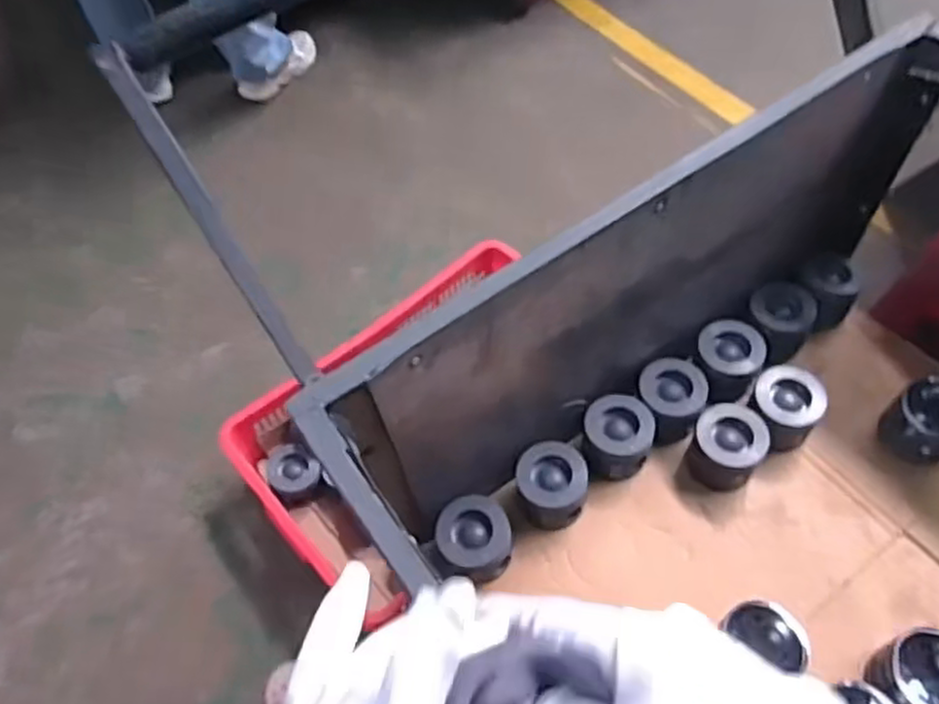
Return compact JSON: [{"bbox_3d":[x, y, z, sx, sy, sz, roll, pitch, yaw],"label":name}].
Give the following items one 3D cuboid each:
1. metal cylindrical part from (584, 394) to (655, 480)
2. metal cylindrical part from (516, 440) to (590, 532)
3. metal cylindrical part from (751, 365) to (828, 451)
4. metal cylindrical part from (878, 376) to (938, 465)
[{"bbox_3d":[0.189,0.108,0.922,0.082,0.074,0.080,-2,56,3],"label":"metal cylindrical part"},{"bbox_3d":[0.101,0.167,0.892,0.082,0.072,0.089,-2,56,3],"label":"metal cylindrical part"},{"bbox_3d":[0.404,0.076,0.927,0.086,0.071,0.090,21,61,17],"label":"metal cylindrical part"},{"bbox_3d":[0.582,0.088,0.917,0.085,0.081,0.086,39,67,25],"label":"metal cylindrical part"}]

